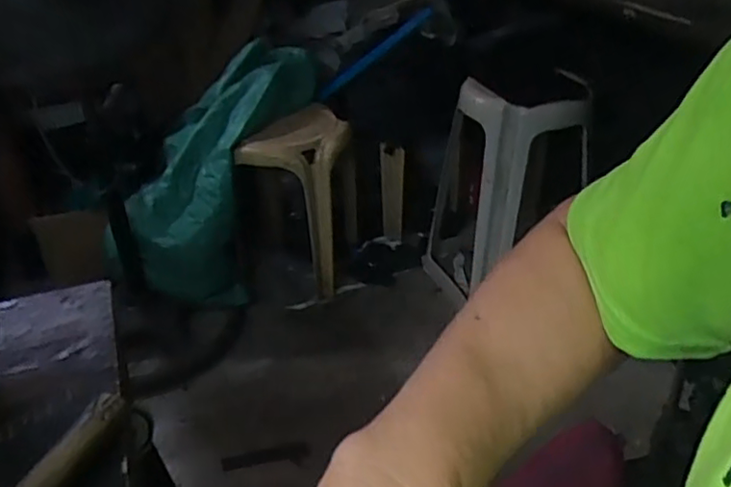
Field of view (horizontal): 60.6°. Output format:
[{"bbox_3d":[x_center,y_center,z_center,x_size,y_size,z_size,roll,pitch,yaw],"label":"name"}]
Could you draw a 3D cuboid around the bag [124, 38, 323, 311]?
[{"bbox_3d":[-0.382,-0.221,1.660,0.311,0.735,0.281,21,-5,31],"label":"bag"}]

